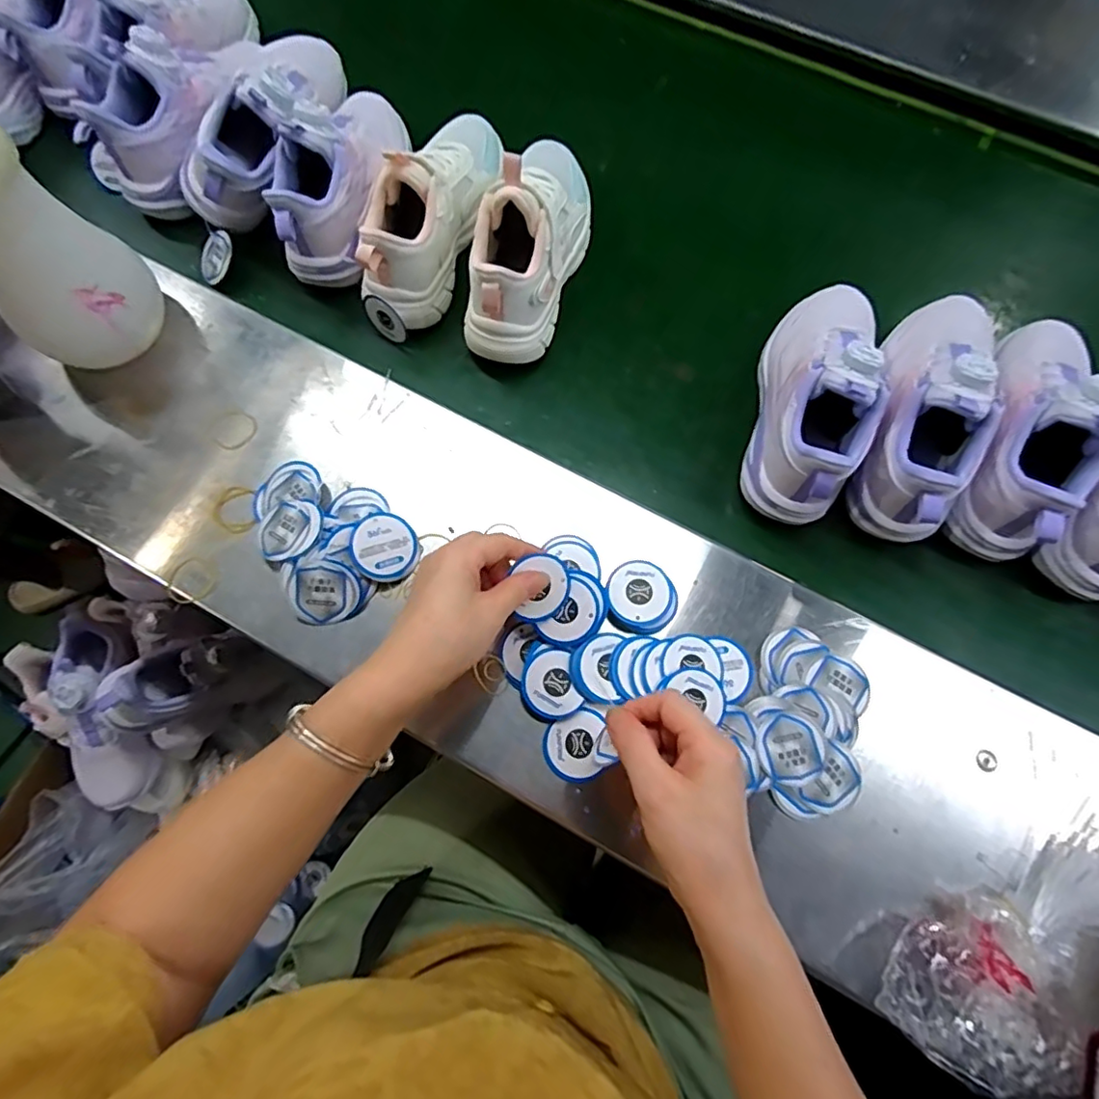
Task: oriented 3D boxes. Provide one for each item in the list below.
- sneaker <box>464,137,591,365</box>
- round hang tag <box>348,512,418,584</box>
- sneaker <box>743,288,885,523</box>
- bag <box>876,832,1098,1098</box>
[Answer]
[{"bbox_3d":[-0.014,-0.282,0.520,0.074,0.112,0.217,17,74,7],"label":"sneaker"},{"bbox_3d":[-0.127,-0.002,0.449,0.048,0.005,0.050,4,81,-23],"label":"round hang tag"},{"bbox_3d":[0.220,-0.133,0.468,0.086,0.102,0.218,13,74,6],"label":"sneaker"},{"bbox_3d":[0.310,0.253,0.370,0.206,0.035,0.107,-33,75,-8],"label":"bag"}]

